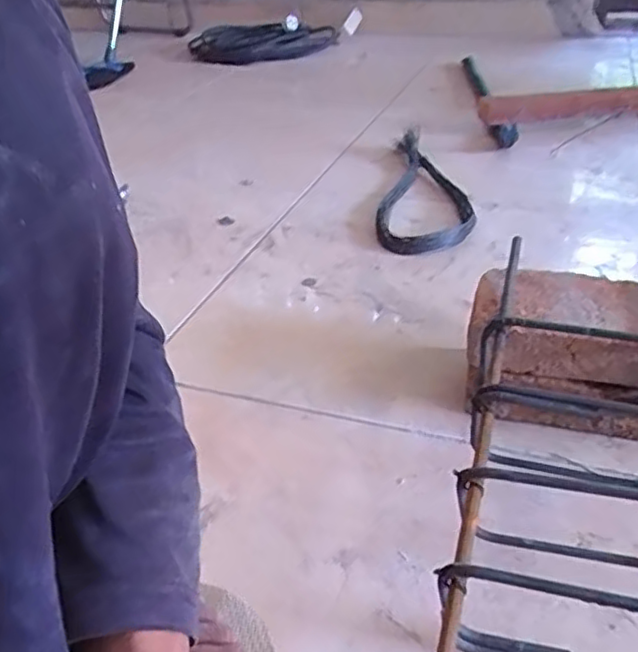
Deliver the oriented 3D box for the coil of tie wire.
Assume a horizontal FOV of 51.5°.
[{"bbox_3d":[0.161,-0.204,1.007,0.137,0.039,0.366,2,36,8],"label":"coil of tie wire"}]

